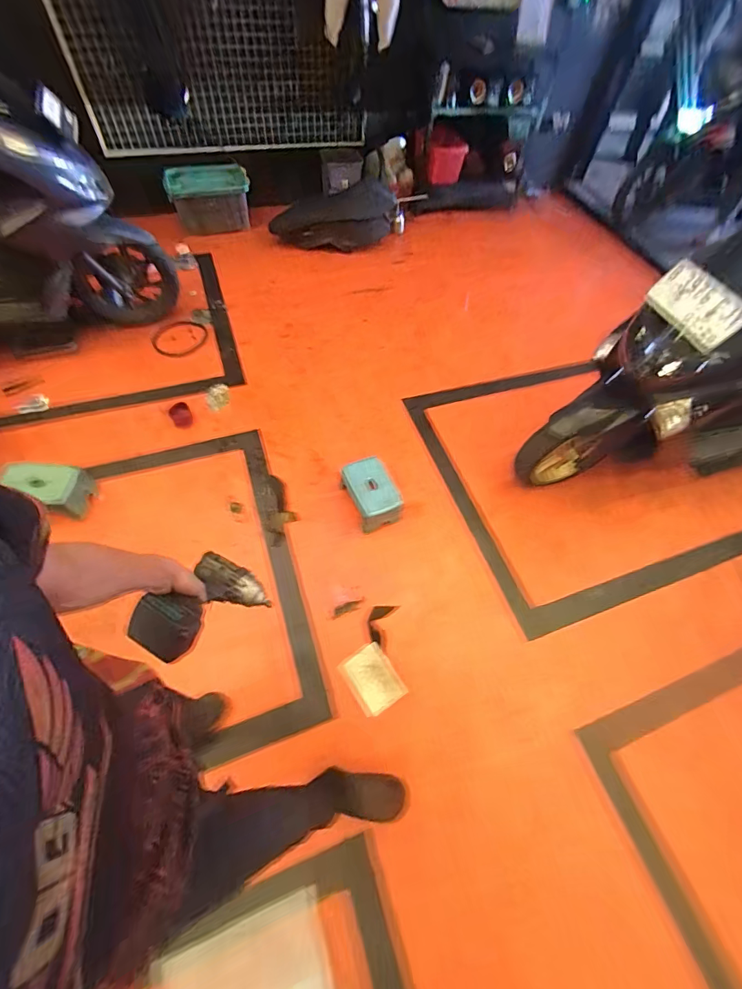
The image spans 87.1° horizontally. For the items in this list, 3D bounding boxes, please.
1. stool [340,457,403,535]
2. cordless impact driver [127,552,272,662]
[{"bbox_3d":[0.004,-0.004,1.693,0.185,0.147,0.269,-20,63,-19],"label":"stool"},{"bbox_3d":[-0.321,0.211,0.752,0.148,0.243,0.084,22,101,9],"label":"cordless impact driver"}]

